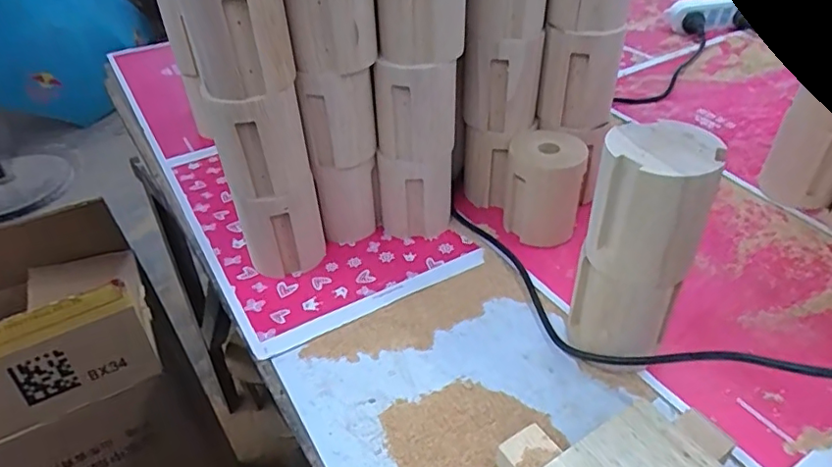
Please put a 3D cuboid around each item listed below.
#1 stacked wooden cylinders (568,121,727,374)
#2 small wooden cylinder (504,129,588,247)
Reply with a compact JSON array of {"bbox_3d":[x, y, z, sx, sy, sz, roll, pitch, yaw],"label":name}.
[{"bbox_3d":[0.173,0.018,0.451,0.075,0.197,0.073,14,42,22],"label":"stacked wooden cylinders"},{"bbox_3d":[0.136,-0.047,0.609,0.076,0.102,0.077,4,39,10],"label":"small wooden cylinder"}]

